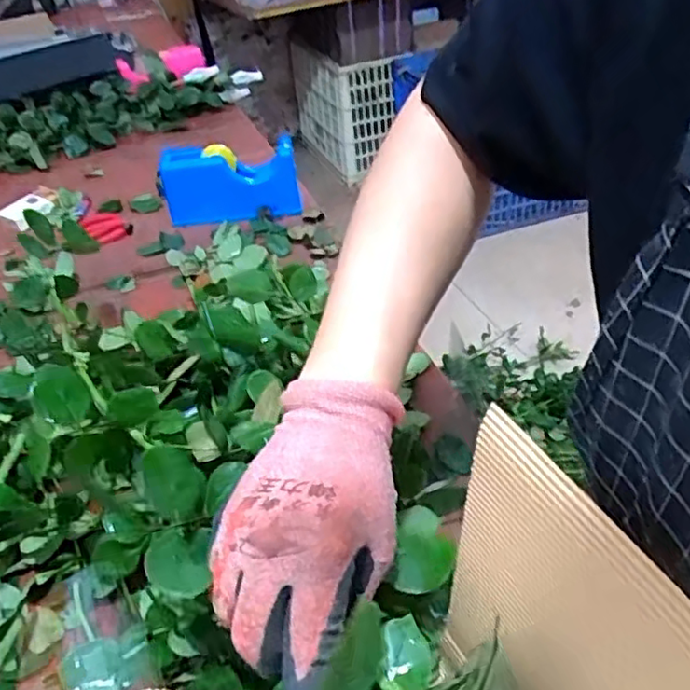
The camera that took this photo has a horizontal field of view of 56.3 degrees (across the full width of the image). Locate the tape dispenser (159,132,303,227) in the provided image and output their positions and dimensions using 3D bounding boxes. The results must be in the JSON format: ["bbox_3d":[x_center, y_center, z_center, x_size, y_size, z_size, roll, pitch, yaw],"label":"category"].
[{"bbox_3d":[-0.169,-0.240,0.956,0.199,0.097,0.054,-7,38,0],"label":"tape dispenser"}]

